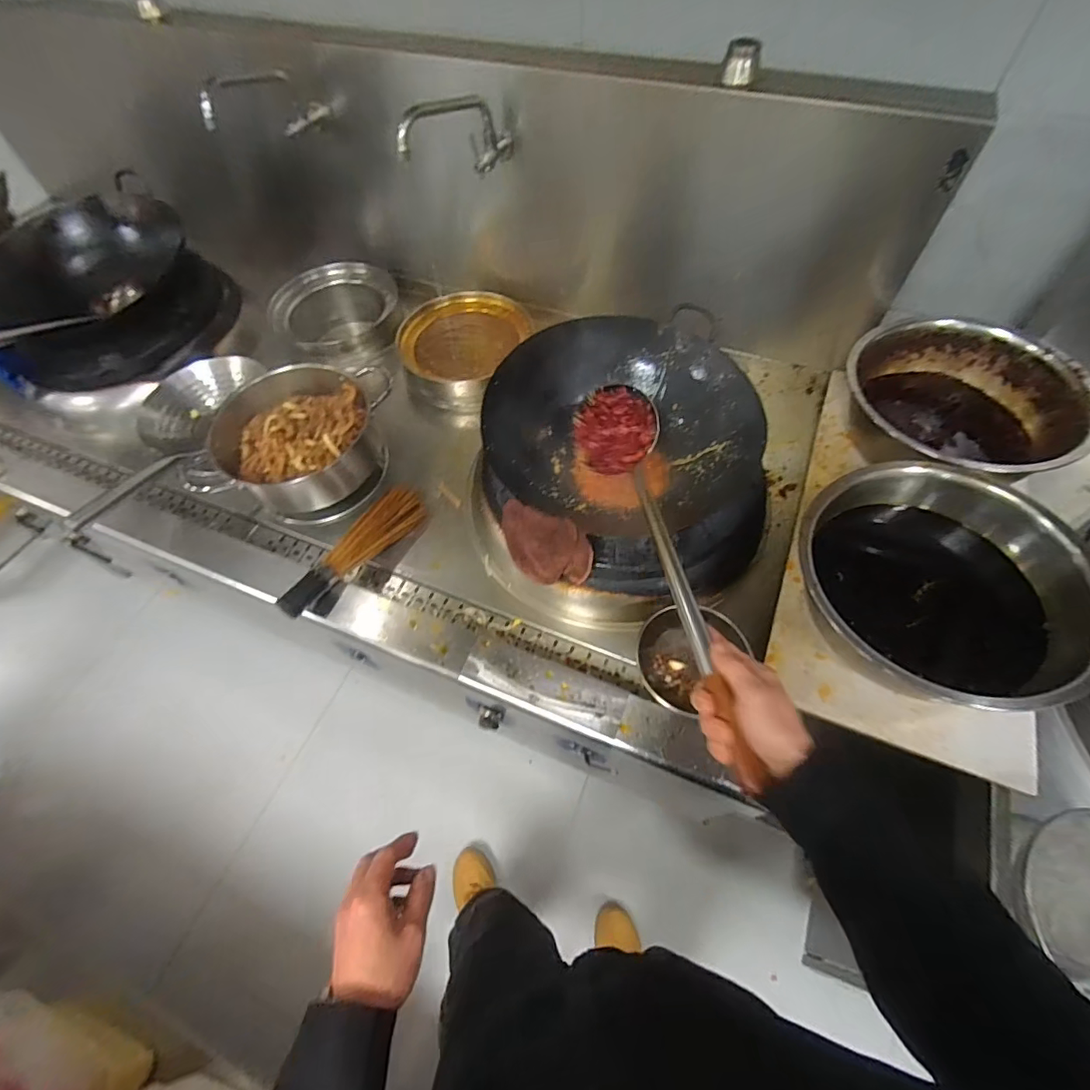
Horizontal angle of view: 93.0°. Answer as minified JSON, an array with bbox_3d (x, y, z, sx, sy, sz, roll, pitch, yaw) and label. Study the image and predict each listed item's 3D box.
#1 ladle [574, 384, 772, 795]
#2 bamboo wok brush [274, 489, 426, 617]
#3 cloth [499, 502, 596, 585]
[{"bbox_3d":[0.127,0.008,0.578,0.095,0.080,0.493,-10,56,-3],"label":"ladle"},{"bbox_3d":[-0.333,0.002,0.908,0.081,0.067,0.304,33,65,22],"label":"bamboo wok brush"},{"bbox_3d":[0.002,0.003,0.749,0.129,0.143,0.043,18,61,14],"label":"cloth"}]

